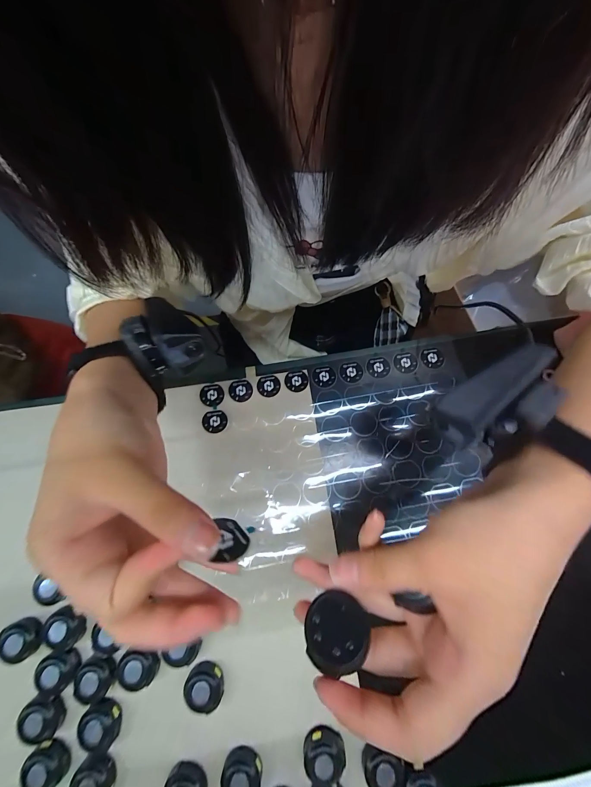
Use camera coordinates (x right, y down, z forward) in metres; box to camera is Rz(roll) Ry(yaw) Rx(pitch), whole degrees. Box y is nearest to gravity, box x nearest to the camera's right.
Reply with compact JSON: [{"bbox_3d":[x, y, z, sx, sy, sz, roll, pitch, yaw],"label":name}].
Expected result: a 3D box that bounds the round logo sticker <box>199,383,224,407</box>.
[{"bbox_3d":[-0.085,0.002,0.282,0.023,0.004,0.023,0,76,0],"label":"round logo sticker"}]

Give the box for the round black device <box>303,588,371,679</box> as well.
[{"bbox_3d":[0.019,0.113,0.130,0.028,0.012,0.027,4,40,31],"label":"round black device"}]

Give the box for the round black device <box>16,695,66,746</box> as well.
[{"bbox_3d":[-0.199,0.257,0.218,0.025,0.013,0.026,0,76,0],"label":"round black device"}]

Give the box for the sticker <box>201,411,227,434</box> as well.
[{"bbox_3d":[-0.080,0.028,0.276,0.023,0.004,0.022,3,71,-8],"label":"sticker"}]

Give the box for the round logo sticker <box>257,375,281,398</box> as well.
[{"bbox_3d":[-0.028,-0.007,0.288,0.024,0.004,0.023,0,78,2],"label":"round logo sticker"}]

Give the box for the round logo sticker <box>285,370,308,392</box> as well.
[{"bbox_3d":[0.001,-0.013,0.289,0.023,0.004,0.022,0,76,0],"label":"round logo sticker"}]

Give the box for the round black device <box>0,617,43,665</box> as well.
[{"bbox_3d":[-0.228,0.205,0.231,0.030,0.010,0.028,0,76,0],"label":"round black device"}]

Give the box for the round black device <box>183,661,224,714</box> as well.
[{"bbox_3d":[-0.071,0.233,0.221,0.031,0.010,0.026,42,80,10],"label":"round black device"}]

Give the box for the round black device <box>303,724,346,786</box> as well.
[{"bbox_3d":[0.022,0.274,0.209,0.031,0.012,0.034,0,76,0],"label":"round black device"}]

